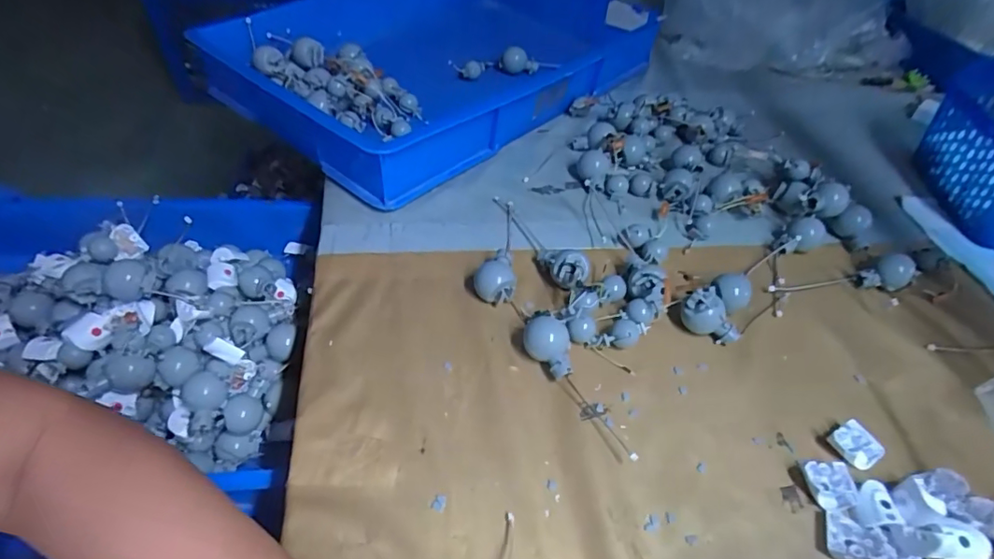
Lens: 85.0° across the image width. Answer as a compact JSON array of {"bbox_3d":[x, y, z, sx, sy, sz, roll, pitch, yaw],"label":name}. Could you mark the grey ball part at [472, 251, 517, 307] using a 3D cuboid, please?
[{"bbox_3d":[-0.003,-0.001,0.481,0.037,0.033,0.044,4,45,-4],"label":"grey ball part"}]

